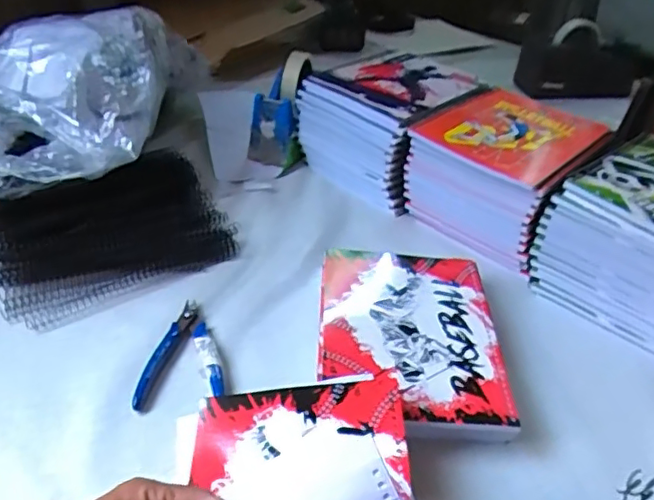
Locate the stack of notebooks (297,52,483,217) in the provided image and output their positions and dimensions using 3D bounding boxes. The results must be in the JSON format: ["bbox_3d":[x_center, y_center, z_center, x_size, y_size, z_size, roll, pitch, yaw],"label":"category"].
[{"bbox_3d":[0.076,-0.163,0.747,0.170,0.113,0.198,26,43,26],"label":"stack of notebooks"}]

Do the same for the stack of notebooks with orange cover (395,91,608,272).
[{"bbox_3d":[0.200,-0.091,0.675,0.167,0.113,0.191,31,45,31],"label":"stack of notebooks with orange cover"}]

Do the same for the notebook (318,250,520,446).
[{"bbox_3d":[0.069,0.074,0.504,0.148,0.040,0.198,5,38,-1],"label":"notebook"}]

